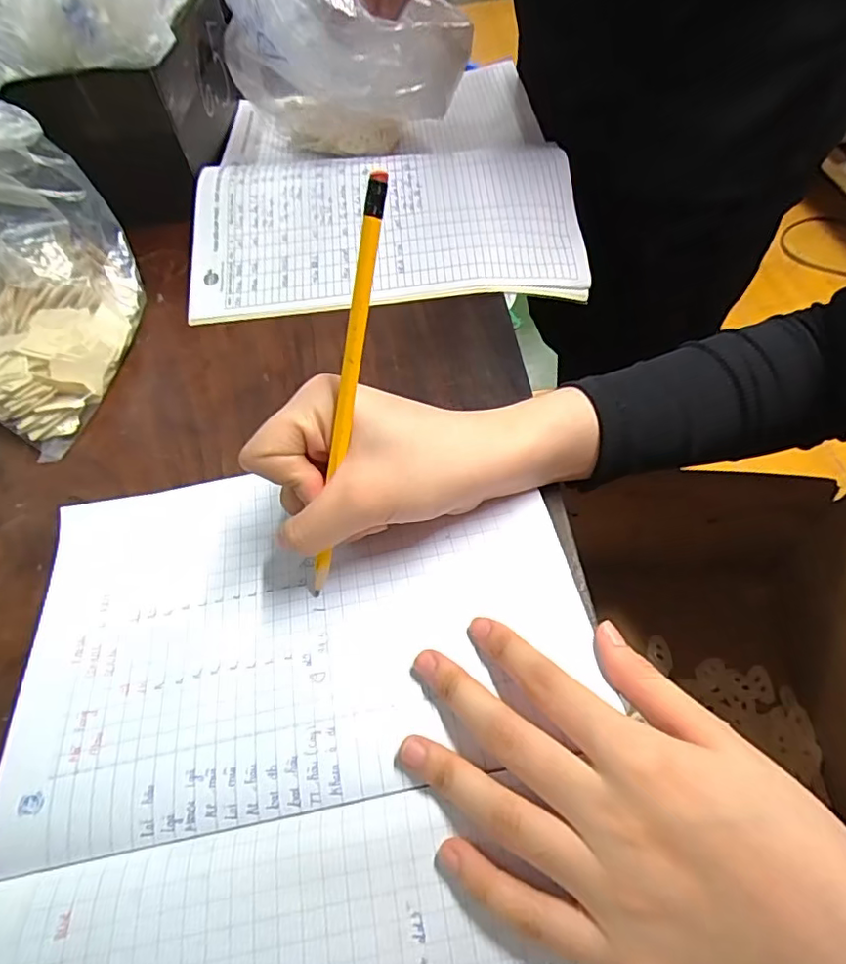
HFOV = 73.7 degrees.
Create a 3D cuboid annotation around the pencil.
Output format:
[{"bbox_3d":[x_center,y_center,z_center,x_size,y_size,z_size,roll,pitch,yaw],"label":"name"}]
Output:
[{"bbox_3d":[-0.033,-0.030,0.236,0.008,0.178,0.007,19,23,16],"label":"pencil"}]

